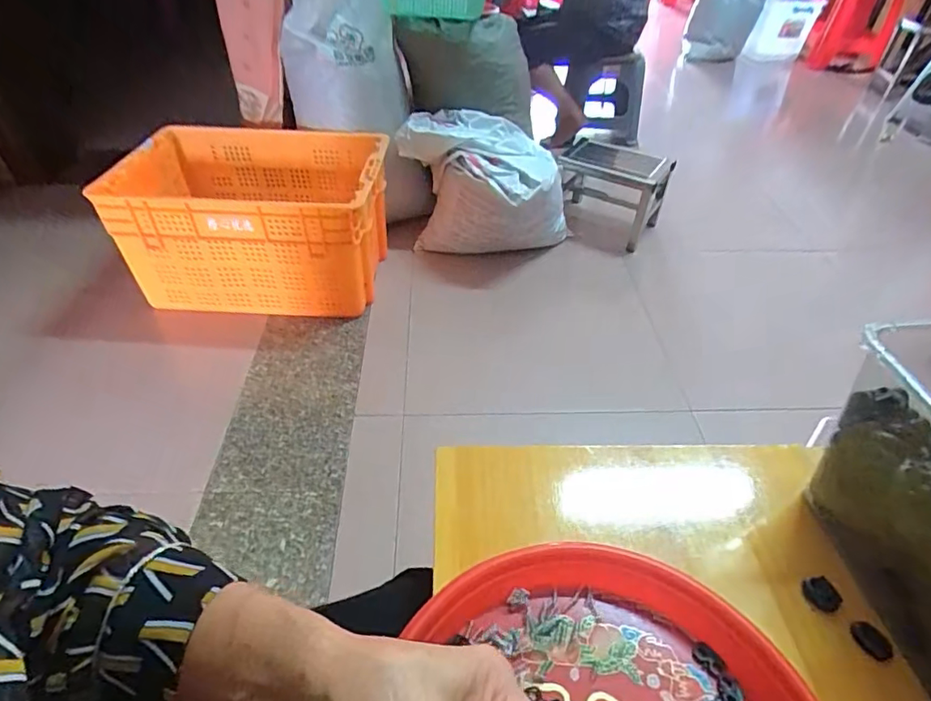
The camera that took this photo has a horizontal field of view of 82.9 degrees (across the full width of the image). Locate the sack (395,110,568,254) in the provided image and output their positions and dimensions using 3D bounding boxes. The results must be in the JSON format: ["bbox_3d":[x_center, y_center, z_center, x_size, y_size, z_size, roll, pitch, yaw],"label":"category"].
[{"bbox_3d":[0.062,-0.454,1.462,0.406,0.316,0.298,19,46,17],"label":"sack"}]

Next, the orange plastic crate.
[{"bbox_3d":[-0.489,-0.309,1.302,0.564,0.321,0.392,5,44,3],"label":"orange plastic crate"}]

